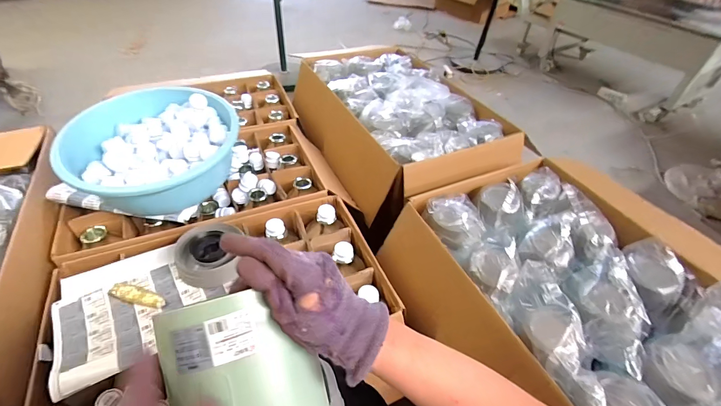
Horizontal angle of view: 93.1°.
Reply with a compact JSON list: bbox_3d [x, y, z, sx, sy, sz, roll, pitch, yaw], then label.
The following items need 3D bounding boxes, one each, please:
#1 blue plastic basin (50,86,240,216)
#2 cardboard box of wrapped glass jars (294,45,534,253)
[{"bbox_3d":[-0.484,-0.129,0.819,0.356,0.146,0.341,-20,49,-23],"label":"blue plastic basin"},{"bbox_3d":[0.105,-0.274,1.223,0.529,0.313,0.770,-18,49,-22],"label":"cardboard box of wrapped glass jars"}]

